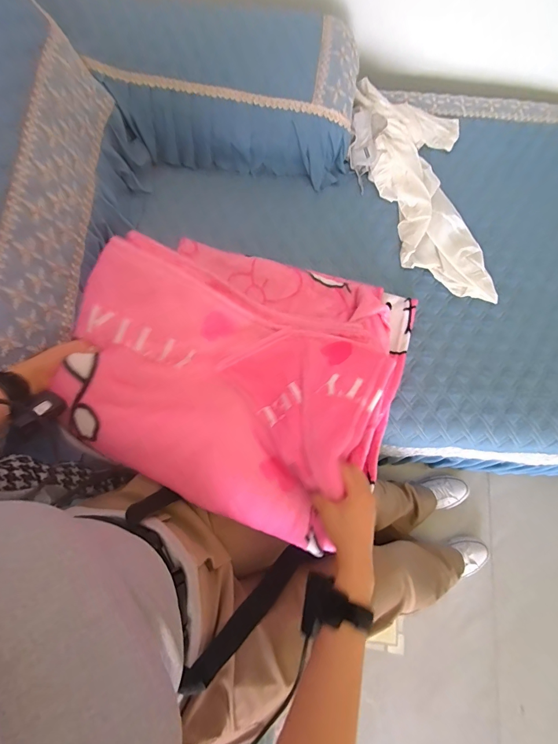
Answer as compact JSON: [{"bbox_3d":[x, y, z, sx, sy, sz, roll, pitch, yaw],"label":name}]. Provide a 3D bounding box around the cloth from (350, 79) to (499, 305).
[{"bbox_3d":[0.330,-0.444,0.852,0.302,0.080,0.567,0,71,-2],"label":"cloth"}]

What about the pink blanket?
[{"bbox_3d":[-0.029,-0.028,0.609,0.496,0.210,0.494,21,72,5],"label":"pink blanket"}]

